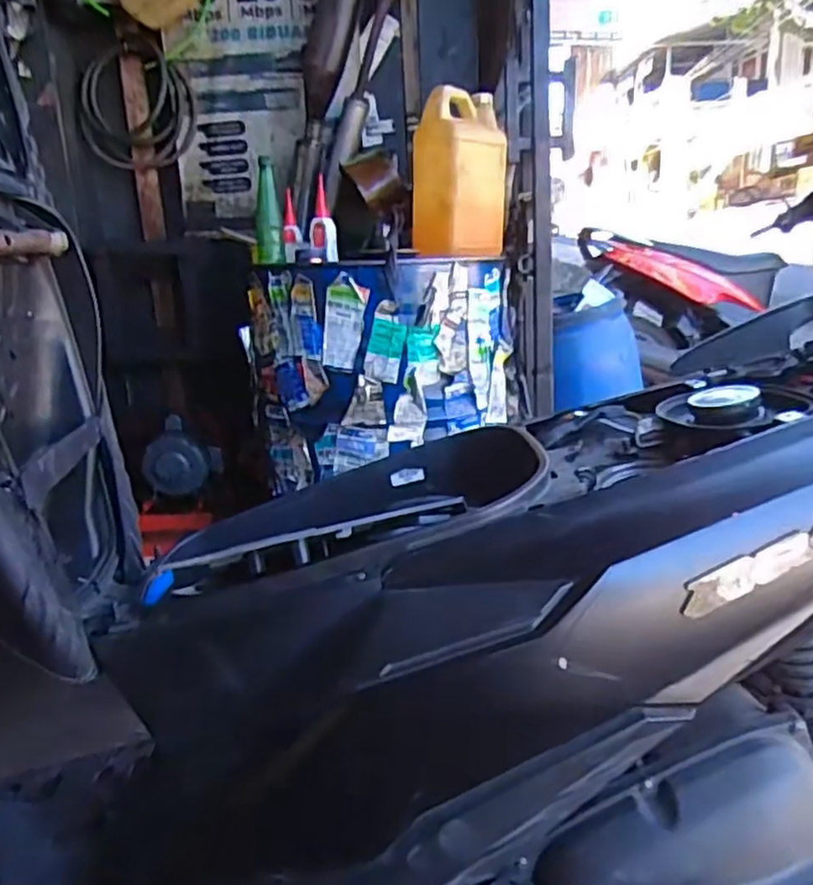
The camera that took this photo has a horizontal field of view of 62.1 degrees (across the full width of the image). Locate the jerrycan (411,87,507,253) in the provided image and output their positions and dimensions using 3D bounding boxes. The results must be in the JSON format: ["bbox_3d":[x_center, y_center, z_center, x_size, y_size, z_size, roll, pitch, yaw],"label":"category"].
[{"bbox_3d":[0.104,-0.524,1.333,0.175,0.293,0.105,-17,20,-42],"label":"jerrycan"}]

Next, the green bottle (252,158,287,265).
[{"bbox_3d":[-0.283,-0.459,1.354,0.060,0.194,0.064,-6,15,-14],"label":"green bottle"}]

